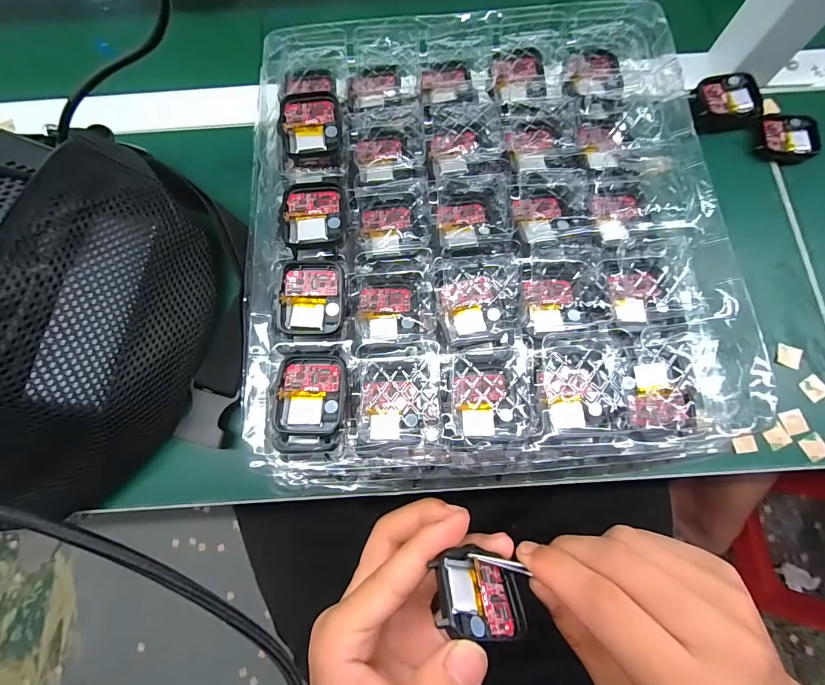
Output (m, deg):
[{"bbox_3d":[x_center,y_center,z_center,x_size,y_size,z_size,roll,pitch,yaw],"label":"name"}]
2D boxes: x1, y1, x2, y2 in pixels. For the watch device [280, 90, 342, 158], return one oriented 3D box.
[{"bbox_3d":[-0.064,-0.139,0.245,0.036,0.013,0.043,-8,76,-1],"label":"watch device"}]

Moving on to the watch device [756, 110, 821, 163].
[{"bbox_3d":[0.298,-0.166,0.304,0.044,0.013,0.043,6,76,2],"label":"watch device"}]

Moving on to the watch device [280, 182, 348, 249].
[{"bbox_3d":[-0.058,-0.077,0.229,0.038,0.008,0.044,-2,76,0],"label":"watch device"}]

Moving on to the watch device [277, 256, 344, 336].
[{"bbox_3d":[-0.057,-0.027,0.218,0.036,0.007,0.044,2,76,1],"label":"watch device"}]

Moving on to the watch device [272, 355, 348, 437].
[{"bbox_3d":[-0.055,0.028,0.206,0.038,0.008,0.043,1,76,1],"label":"watch device"}]

